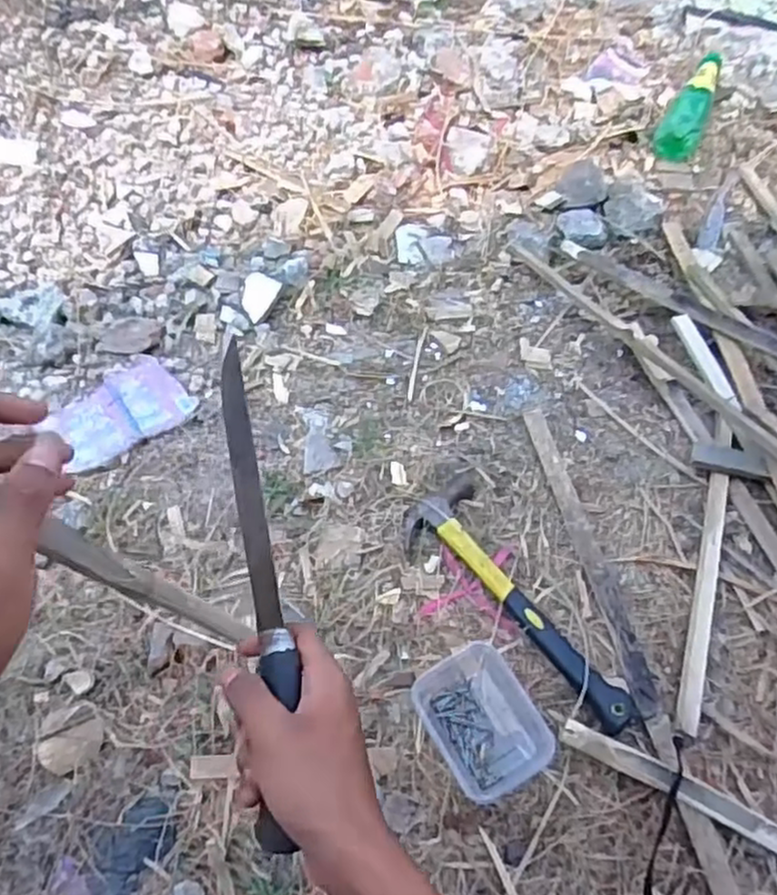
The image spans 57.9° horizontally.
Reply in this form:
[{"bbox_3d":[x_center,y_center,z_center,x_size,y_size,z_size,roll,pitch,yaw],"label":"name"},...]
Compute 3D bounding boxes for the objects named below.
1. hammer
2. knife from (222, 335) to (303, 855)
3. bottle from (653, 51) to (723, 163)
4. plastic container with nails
[{"bbox_3d":[0.109,0.141,0.634,0.090,0.045,0.265,-26,66,-13],"label":"hammer"},{"bbox_3d":[-0.079,0.077,0.419,0.030,0.022,0.292,-9,74,-5],"label":"knife"},{"bbox_3d":[0.444,-0.515,1.013,0.058,0.055,0.256,22,65,11],"label":"bottle"},{"bbox_3d":[0.078,0.224,0.584,0.090,0.038,0.110,-25,66,-13],"label":"plastic container with nails"}]

